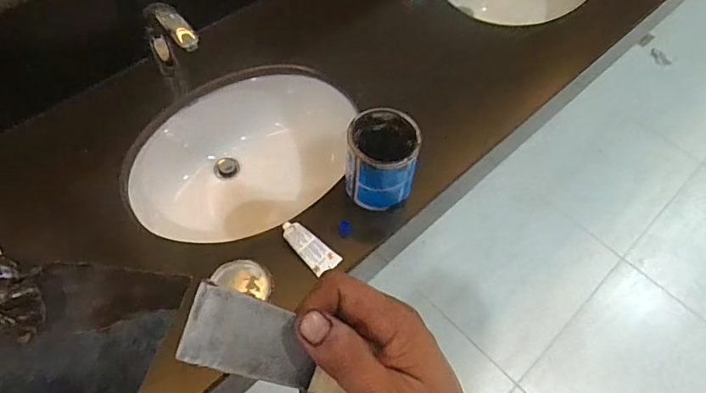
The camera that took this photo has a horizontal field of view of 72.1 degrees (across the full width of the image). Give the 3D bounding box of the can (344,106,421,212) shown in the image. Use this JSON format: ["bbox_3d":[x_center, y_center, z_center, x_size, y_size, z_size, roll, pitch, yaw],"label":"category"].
[{"bbox_3d":[0.045,-0.059,0.749,0.102,0.124,0.112,1,57,-2],"label":"can"}]

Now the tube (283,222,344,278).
[{"bbox_3d":[-0.067,0.077,0.735,0.100,0.010,0.042,42,63,4],"label":"tube"}]

